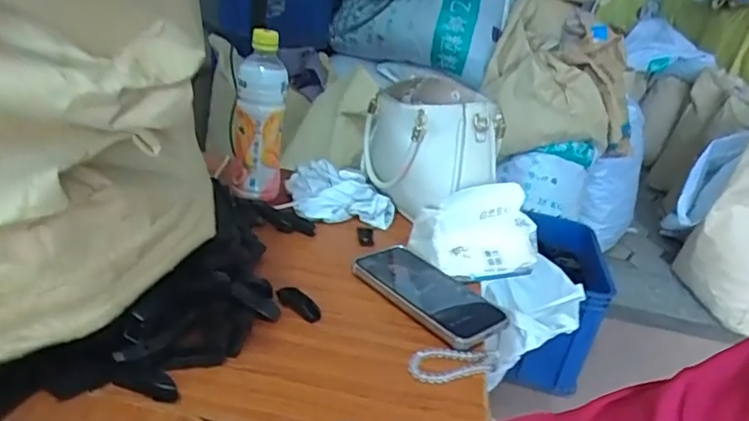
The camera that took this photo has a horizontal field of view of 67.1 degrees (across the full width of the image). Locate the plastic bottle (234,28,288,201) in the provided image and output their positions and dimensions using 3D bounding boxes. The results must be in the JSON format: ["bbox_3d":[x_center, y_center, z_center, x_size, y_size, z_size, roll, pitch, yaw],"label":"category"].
[{"bbox_3d":[-0.144,-0.106,0.711,0.061,0.219,0.056,4,25,-14],"label":"plastic bottle"}]

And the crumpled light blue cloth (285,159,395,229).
[{"bbox_3d":[-0.050,-0.024,0.792,0.140,0.046,0.125,3,25,-15],"label":"crumpled light blue cloth"}]

